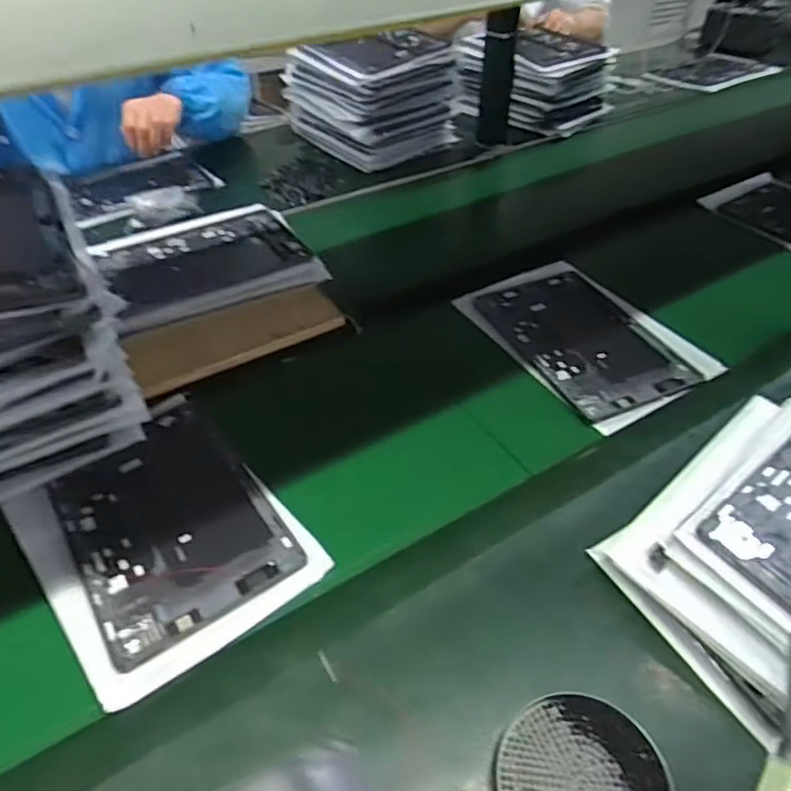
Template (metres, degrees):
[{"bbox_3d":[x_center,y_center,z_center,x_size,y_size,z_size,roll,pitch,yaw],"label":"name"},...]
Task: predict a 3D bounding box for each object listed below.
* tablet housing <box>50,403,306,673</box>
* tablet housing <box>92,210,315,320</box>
[{"bbox_3d":[-0.214,0.113,0.577,0.165,0.007,0.245,-27,50,-24],"label":"tablet housing"},{"bbox_3d":[-0.257,-0.190,0.827,0.253,0.013,0.193,-25,42,-26],"label":"tablet housing"}]

